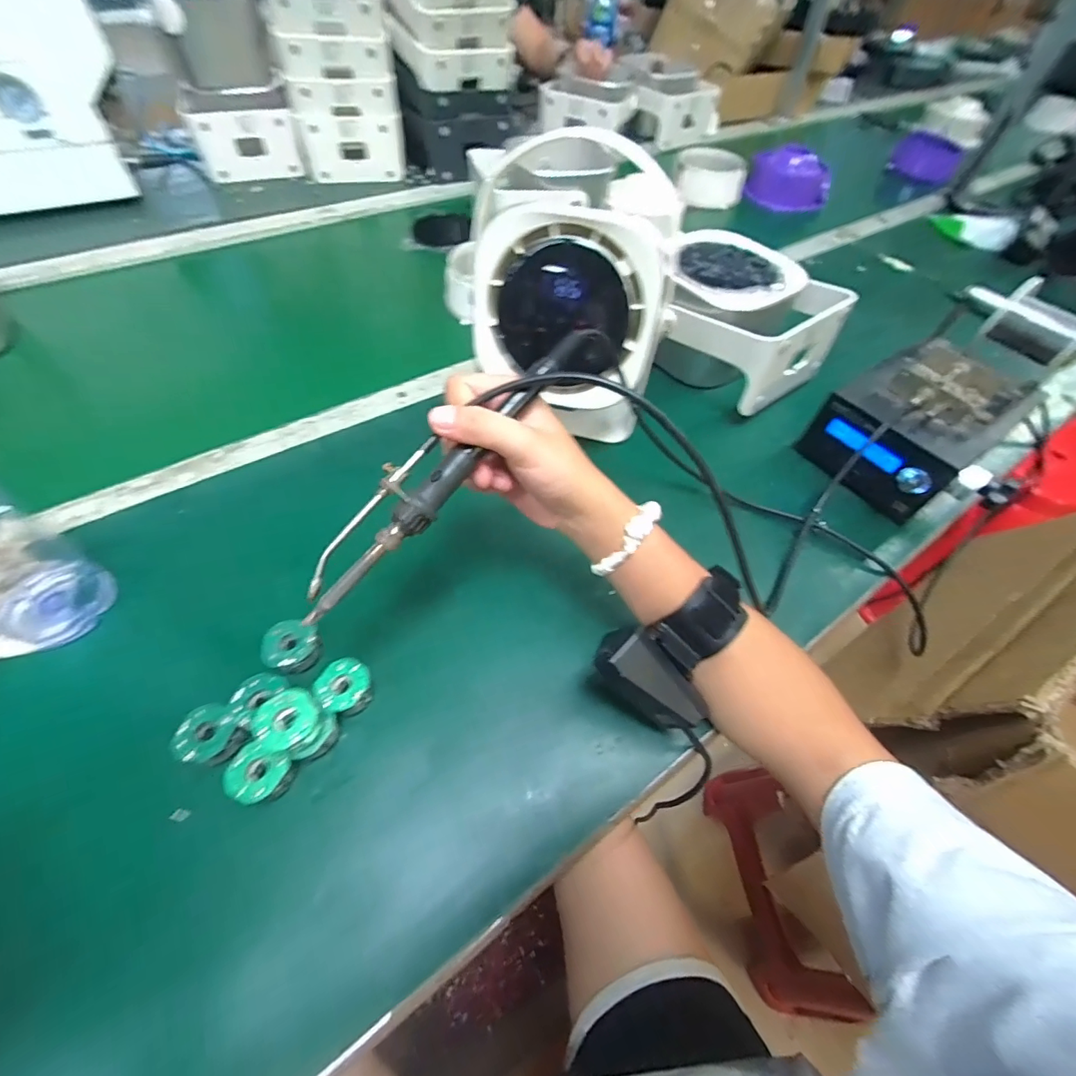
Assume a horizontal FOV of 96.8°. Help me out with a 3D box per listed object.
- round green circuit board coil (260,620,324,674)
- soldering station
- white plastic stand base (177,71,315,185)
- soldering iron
[{"bbox_3d":[-0.164,0.072,0.321,0.034,0.020,0.035,1,55,-2],"label":"round green circuit board coil"},{"bbox_3d":[0.362,-0.113,0.460,0.182,0.096,0.122,-33,63,-23],"label":"soldering station"},{"bbox_3d":[-0.468,-0.648,0.766,0.153,0.094,0.112,-17,58,-14],"label":"white plastic stand base"},{"bbox_3d":[-0.048,-0.043,0.255,0.030,0.018,0.210,39,79,22],"label":"soldering iron"}]

